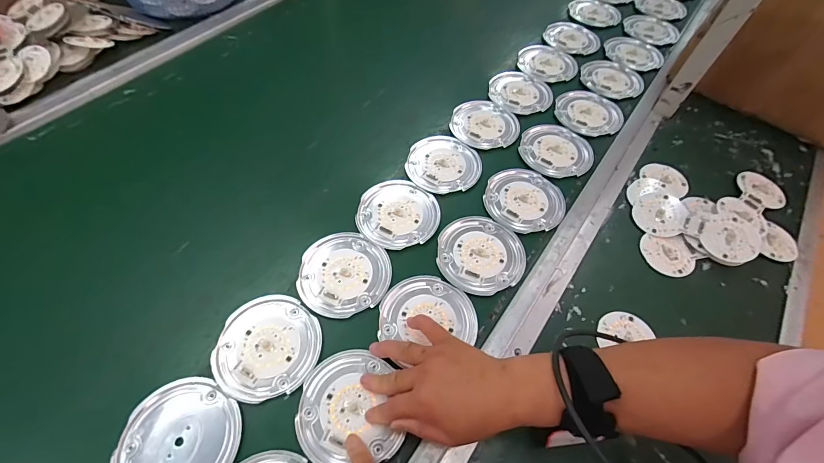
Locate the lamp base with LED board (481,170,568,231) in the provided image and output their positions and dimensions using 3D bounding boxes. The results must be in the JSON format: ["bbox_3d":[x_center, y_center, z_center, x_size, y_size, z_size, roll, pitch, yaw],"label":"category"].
[{"bbox_3d":[0.151,-0.042,0.489,0.104,0.015,0.088,8,58,2],"label":"lamp base with LED board"}]

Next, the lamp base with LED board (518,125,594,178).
[{"bbox_3d":[0.213,-0.120,0.541,0.100,0.013,0.084,1,58,-2],"label":"lamp base with LED board"}]

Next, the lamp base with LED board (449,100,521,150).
[{"bbox_3d":[0.113,-0.164,0.565,0.104,0.016,0.083,-2,58,-4],"label":"lamp base with LED board"}]

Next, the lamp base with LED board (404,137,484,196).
[{"bbox_3d":[0.047,-0.096,0.519,0.105,0.021,0.086,-14,60,-11],"label":"lamp base with LED board"}]

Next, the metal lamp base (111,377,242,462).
[{"bbox_3d":[-0.211,0.190,0.333,0.099,0.008,0.105,1,58,-2],"label":"metal lamp base"}]

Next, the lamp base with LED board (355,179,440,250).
[{"bbox_3d":[-0.017,-0.024,0.474,0.103,0.010,0.094,-12,59,-10],"label":"lamp base with LED board"}]

